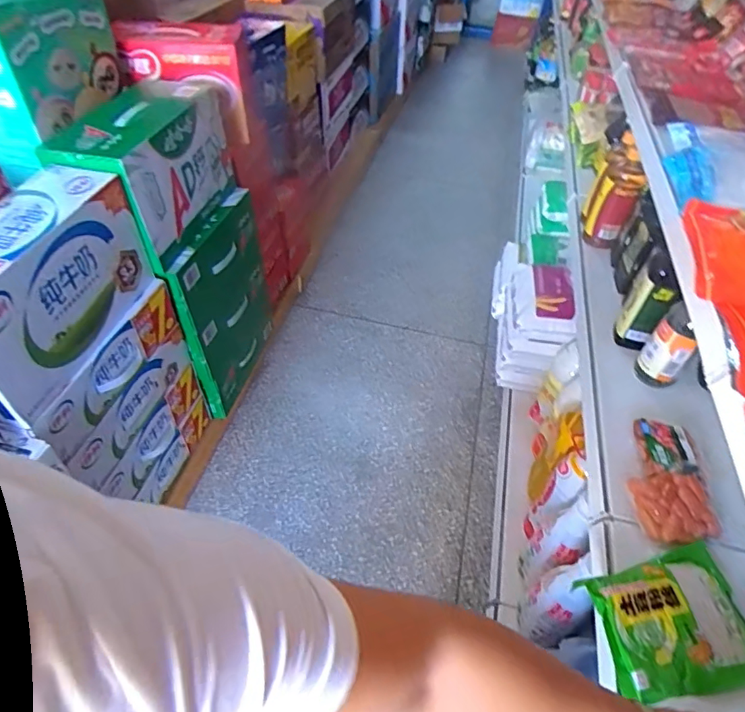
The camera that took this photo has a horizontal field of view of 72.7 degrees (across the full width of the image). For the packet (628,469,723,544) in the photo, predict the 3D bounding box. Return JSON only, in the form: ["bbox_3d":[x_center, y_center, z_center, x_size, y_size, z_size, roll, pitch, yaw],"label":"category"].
[{"bbox_3d":[0.390,0.195,0.656,0.093,0.033,0.086,-2,47,-7],"label":"packet"}]

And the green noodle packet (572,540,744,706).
[{"bbox_3d":[0.339,0.294,0.565,0.191,0.031,0.141,-7,47,-11],"label":"green noodle packet"}]

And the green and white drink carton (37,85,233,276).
[{"bbox_3d":[-0.408,-0.359,0.950,0.155,0.208,0.346,11,47,6],"label":"green and white drink carton"}]

